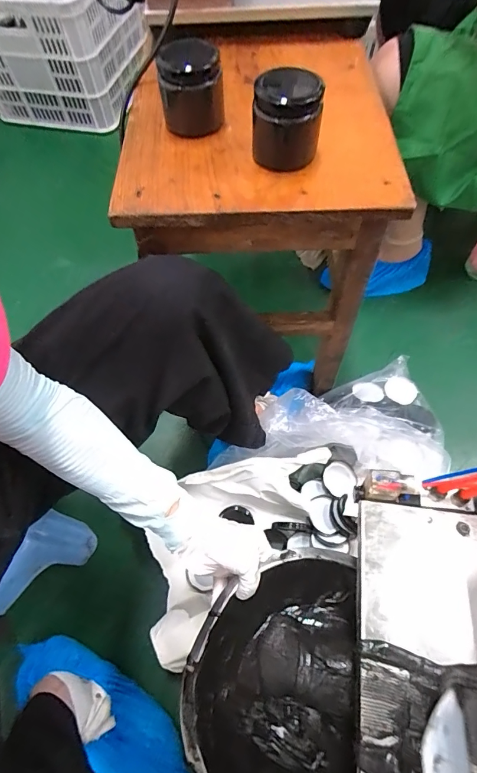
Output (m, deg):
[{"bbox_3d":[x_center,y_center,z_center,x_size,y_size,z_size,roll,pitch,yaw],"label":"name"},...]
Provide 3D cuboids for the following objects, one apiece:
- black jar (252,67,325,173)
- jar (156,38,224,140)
[{"bbox_3d":[0.048,-0.264,0.395,0.065,0.069,0.064,5,63,5],"label":"black jar"},{"bbox_3d":[-0.051,-0.318,0.425,0.064,0.064,0.057,-8,62,-2],"label":"jar"}]

